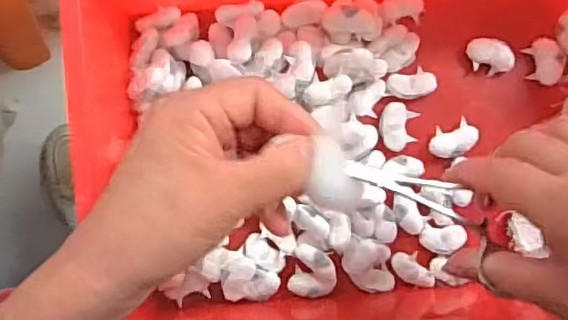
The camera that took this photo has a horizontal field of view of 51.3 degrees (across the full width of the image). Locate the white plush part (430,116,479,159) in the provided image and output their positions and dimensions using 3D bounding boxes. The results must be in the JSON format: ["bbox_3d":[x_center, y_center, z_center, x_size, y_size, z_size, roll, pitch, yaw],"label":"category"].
[{"bbox_3d":[0.119,-0.015,0.418,0.033,0.008,0.024,-34,92,-6],"label":"white plush part"}]

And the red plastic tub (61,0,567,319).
[{"bbox_3d":[0.061,-0.006,0.378,0.356,0.116,0.258,-5,89,-6],"label":"red plastic tub"}]

